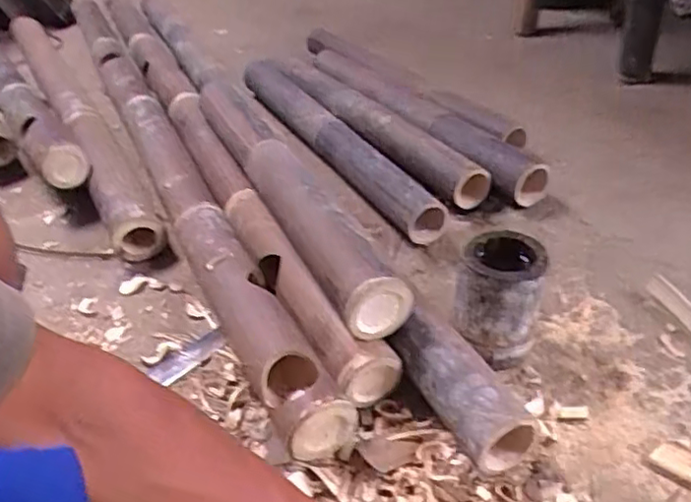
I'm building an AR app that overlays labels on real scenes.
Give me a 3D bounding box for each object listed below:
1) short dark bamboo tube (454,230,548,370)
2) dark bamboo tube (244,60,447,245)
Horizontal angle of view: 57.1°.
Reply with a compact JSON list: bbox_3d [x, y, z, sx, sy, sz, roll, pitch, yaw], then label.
[{"bbox_3d":[0.179,0.059,0.747,0.096,0.143,0.098,6,40,16],"label":"short dark bamboo tube"},{"bbox_3d":[-0.029,-0.222,1.183,0.058,0.072,0.698,-22,41,-18],"label":"dark bamboo tube"}]

